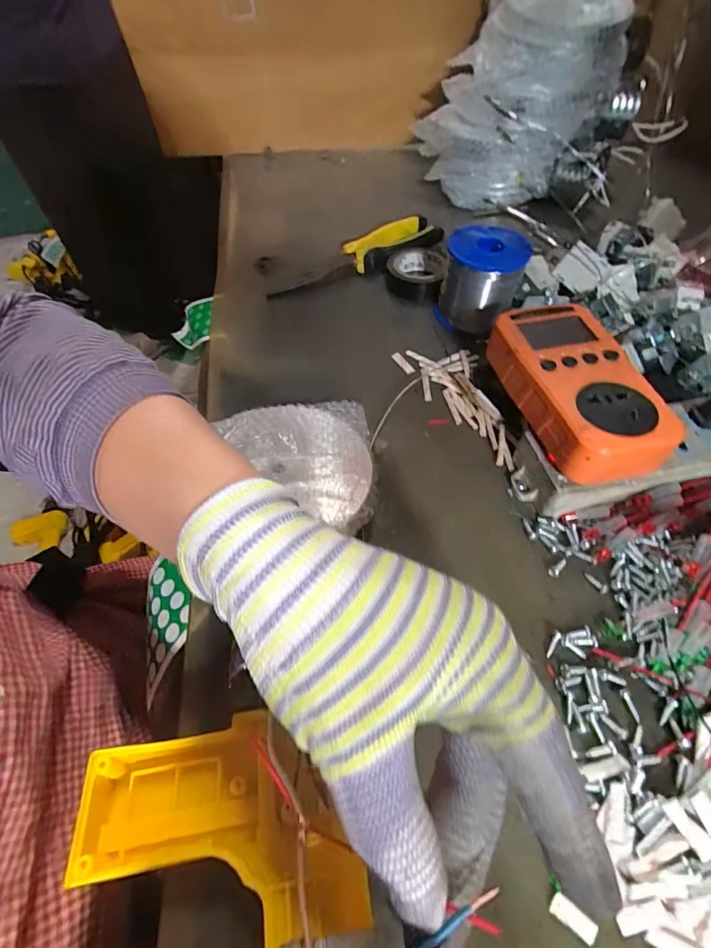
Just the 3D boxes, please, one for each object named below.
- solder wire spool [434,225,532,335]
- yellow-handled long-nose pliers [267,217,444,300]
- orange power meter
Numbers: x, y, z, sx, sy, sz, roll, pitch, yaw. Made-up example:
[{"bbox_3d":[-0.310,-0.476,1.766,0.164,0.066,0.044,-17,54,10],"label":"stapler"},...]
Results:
[{"bbox_3d":[0.105,-0.167,0.364,0.064,0.055,0.064,-2,57,3],"label":"solder wire spool"},{"bbox_3d":[-0.001,-0.211,0.428,0.187,0.024,0.043,-30,60,-15],"label":"yellow-handled long-nose pliers"},{"bbox_3d":[0.133,-0.057,0.266,0.067,0.027,0.125,-9,56,-5],"label":"orange power meter"}]

